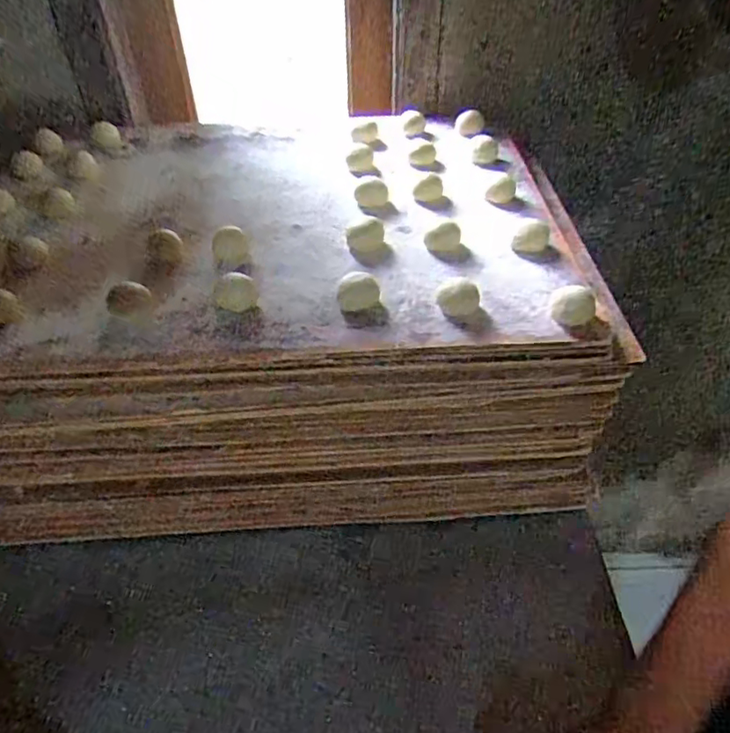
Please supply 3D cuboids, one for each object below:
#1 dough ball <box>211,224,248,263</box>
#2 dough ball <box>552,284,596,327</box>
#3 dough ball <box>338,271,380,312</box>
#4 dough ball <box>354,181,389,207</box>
[{"bbox_3d":[-0.120,-0.107,0.515,0.030,0.018,0.038,-12,46,-10],"label":"dough ball"},{"bbox_3d":[0.157,-0.045,0.437,0.031,0.027,0.030,-1,45,1],"label":"dough ball"},{"bbox_3d":[-0.005,-0.057,0.453,0.032,0.017,0.032,-1,45,1],"label":"dough ball"},{"bbox_3d":[0.007,-0.171,0.569,0.032,0.018,0.026,-1,45,0],"label":"dough ball"}]

